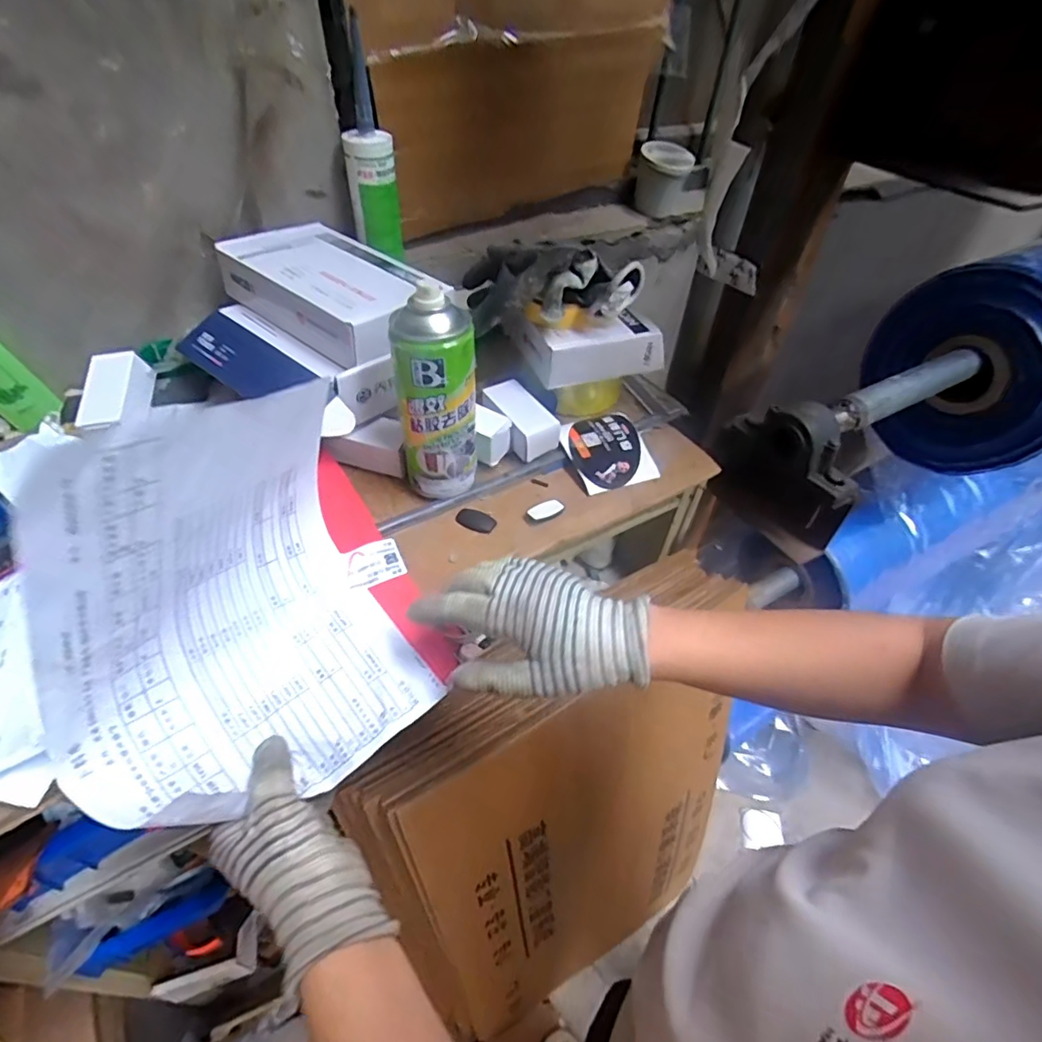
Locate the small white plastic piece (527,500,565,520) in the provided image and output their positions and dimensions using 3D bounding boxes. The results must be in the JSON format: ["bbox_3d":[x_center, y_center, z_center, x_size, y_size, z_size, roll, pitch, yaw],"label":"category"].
[{"bbox_3d":[0.023,-0.010,0.522,0.037,0.010,0.018,-28,54,-27],"label":"small white plastic piece"}]

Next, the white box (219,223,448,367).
[{"bbox_3d":[-0.173,-0.223,0.534,0.209,0.051,0.122,32,52,24],"label":"white box"}]

